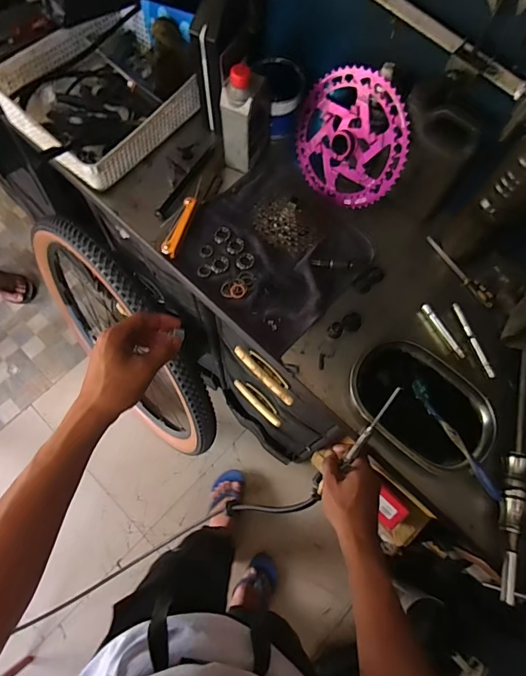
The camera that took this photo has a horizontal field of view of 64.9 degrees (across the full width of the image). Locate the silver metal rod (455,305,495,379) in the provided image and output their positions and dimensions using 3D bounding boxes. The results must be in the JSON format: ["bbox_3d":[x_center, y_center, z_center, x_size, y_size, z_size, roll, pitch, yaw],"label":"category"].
[{"bbox_3d":[0.335,0.002,0.659,0.010,0.009,0.129,-15,71,-8],"label":"silver metal rod"}]

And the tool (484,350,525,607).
[{"bbox_3d":[0.354,0.170,0.565,0.028,0.034,0.345,19,70,4],"label":"tool"}]

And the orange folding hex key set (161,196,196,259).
[{"bbox_3d":[-0.139,-0.183,0.683,0.023,0.018,0.110,17,70,4],"label":"orange folding hex key set"}]

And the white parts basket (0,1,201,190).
[{"bbox_3d":[-0.274,-0.440,0.741,0.237,0.092,0.322,37,72,11],"label":"white parts basket"}]

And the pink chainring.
[{"bbox_3d":[0.137,-0.318,0.669,0.199,0.192,0.019,33,46,24],"label":"pink chainring"}]

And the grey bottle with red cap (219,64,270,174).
[{"bbox_3d":[-0.028,-0.373,0.693,0.055,0.176,0.089,25,70,7],"label":"grey bottle with red cap"}]

